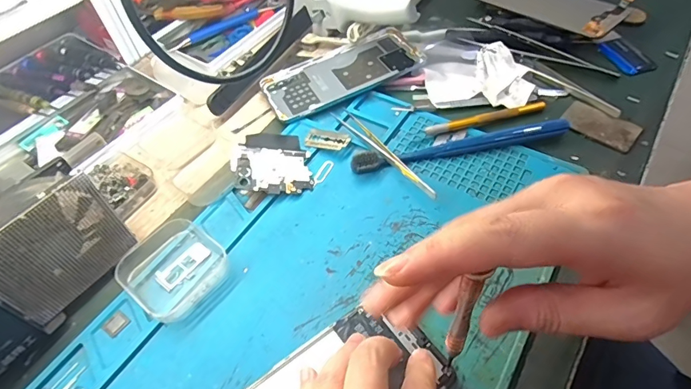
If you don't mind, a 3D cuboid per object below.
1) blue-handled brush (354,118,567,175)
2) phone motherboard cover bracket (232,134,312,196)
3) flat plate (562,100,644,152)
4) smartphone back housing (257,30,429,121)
[{"bbox_3d":[0.097,-0.040,0.357,0.185,0.016,0.016,-11,55,-6],"label":"blue-handled brush"},{"bbox_3d":[-0.063,-0.028,0.355,0.062,0.008,0.064,-3,57,-21],"label":"phone motherboard cover bracket"},{"bbox_3d":[0.226,-0.063,0.375,0.060,0.005,0.034,37,64,25],"label":"flat plate"},{"bbox_3d":[-0.004,-0.125,0.426,0.157,0.011,0.077,-22,57,-13],"label":"smartphone back housing"}]

